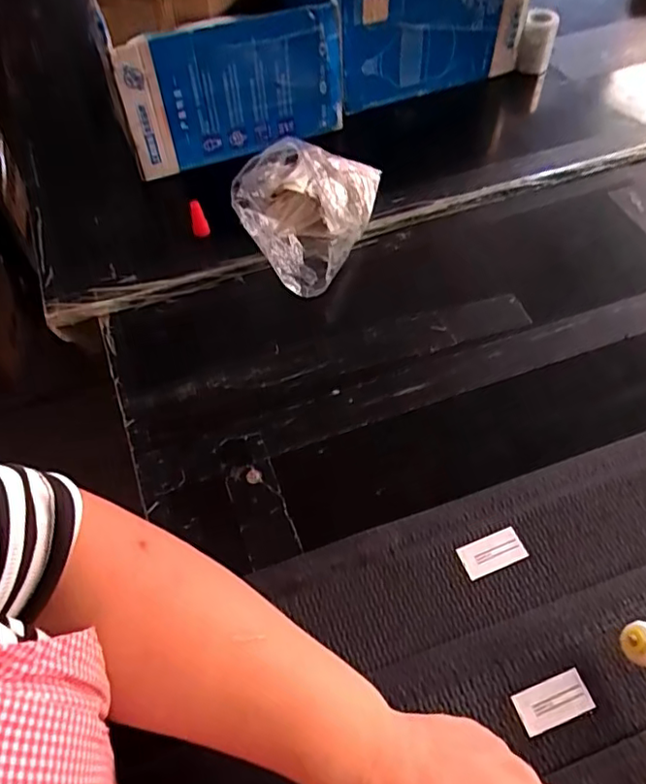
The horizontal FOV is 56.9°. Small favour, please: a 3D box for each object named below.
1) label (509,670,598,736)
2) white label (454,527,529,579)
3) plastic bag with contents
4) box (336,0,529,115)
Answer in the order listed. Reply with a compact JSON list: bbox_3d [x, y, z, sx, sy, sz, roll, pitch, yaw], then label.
[{"bbox_3d":[0.153,0.206,0.395,0.049,0.004,0.026,-19,60,-9],"label":"label"},{"bbox_3d":[0.130,0.124,0.457,0.051,0.004,0.025,-19,66,-11],"label":"white label"},{"bbox_3d":[-0.023,-0.202,0.651,0.128,0.085,0.181,14,58,12],"label":"plastic bag with contents"},{"bbox_3d":[0.115,-0.534,0.848,0.281,0.168,0.202,-22,54,-12],"label":"box"}]

